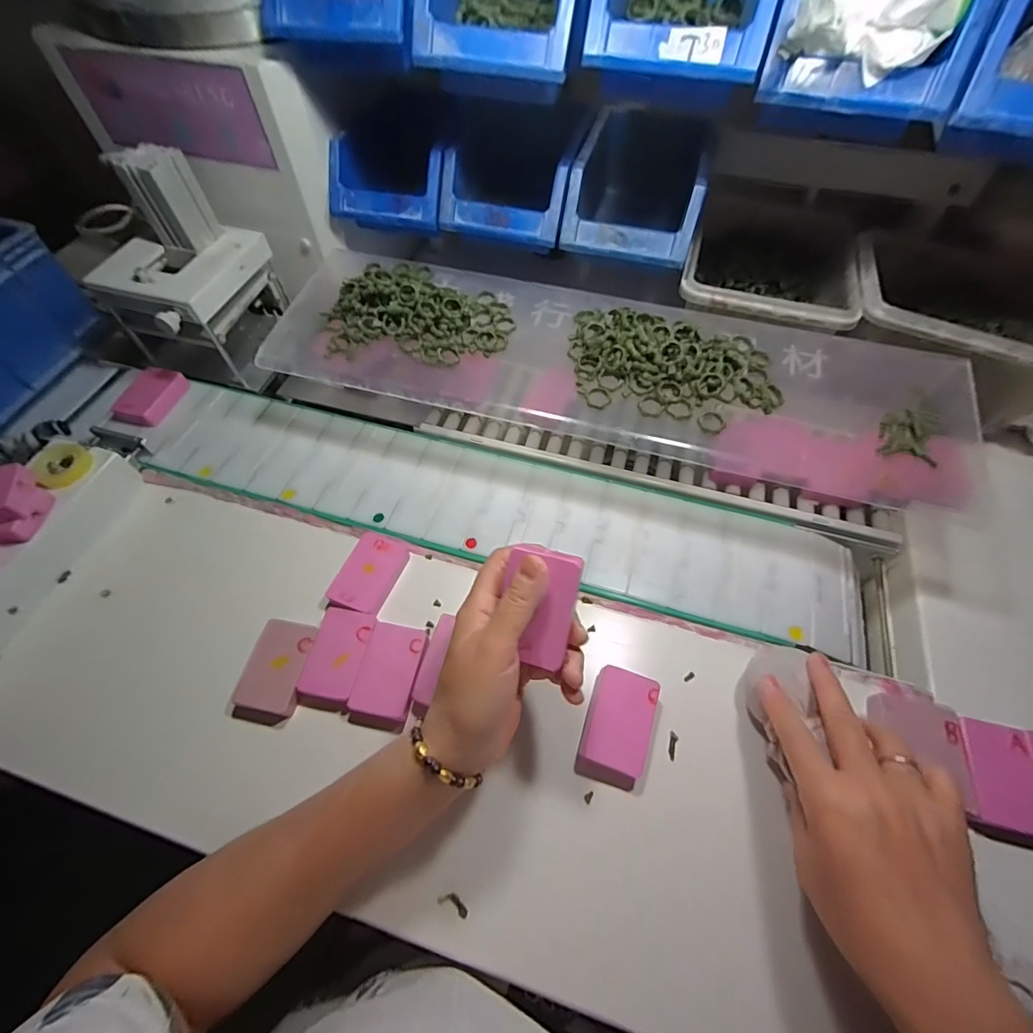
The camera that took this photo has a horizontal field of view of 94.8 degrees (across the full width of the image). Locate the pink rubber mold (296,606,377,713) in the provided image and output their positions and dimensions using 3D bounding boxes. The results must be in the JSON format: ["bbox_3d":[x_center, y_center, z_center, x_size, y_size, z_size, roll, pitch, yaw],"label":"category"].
[{"bbox_3d":[-0.143,0.116,0.387,0.043,0.030,0.074,10,59,5],"label":"pink rubber mold"}]

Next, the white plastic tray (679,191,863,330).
[{"bbox_3d":[0.263,-0.256,0.500,0.154,0.068,0.191,17,60,9],"label":"white plastic tray"}]

